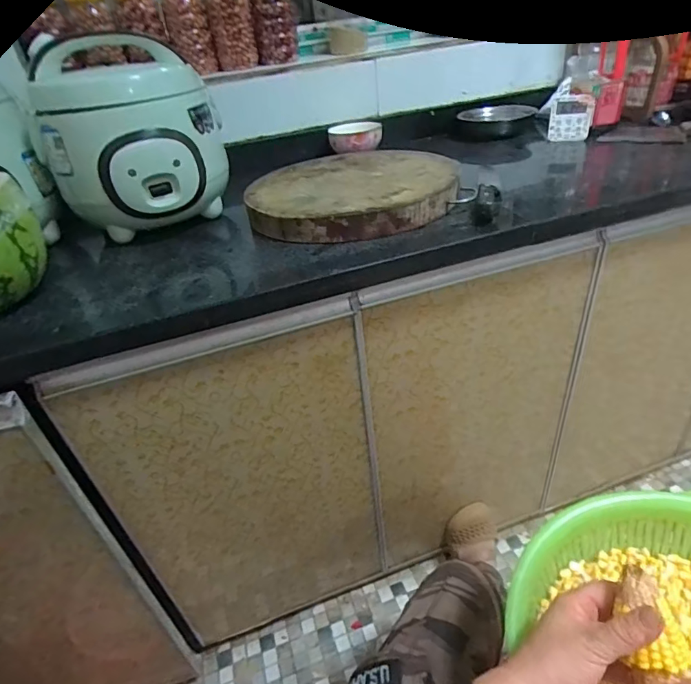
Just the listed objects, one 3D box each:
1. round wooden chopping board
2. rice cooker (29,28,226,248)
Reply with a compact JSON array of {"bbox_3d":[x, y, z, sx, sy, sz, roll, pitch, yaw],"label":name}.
[{"bbox_3d":[0.013,-0.242,0.715,0.309,0.042,0.312,-5,36,4],"label":"round wooden chopping board"},{"bbox_3d":[-0.308,-0.318,0.682,0.230,0.230,0.316,-15,36,-9],"label":"rice cooker"}]

